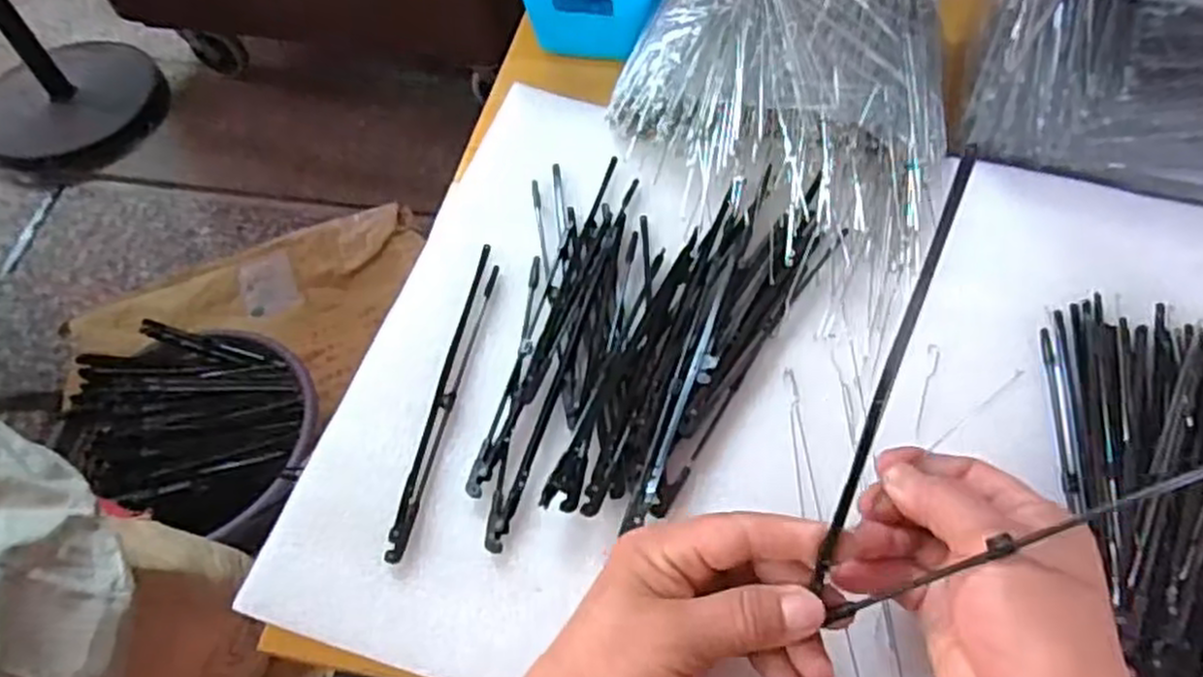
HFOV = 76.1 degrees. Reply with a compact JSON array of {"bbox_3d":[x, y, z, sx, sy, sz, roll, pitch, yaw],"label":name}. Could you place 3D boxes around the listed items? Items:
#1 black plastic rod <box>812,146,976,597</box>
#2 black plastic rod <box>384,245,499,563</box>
[{"bbox_3d":[0.101,0.016,0.273,0.006,0.165,0.004,18,14,14],"label":"black plastic rod"},{"bbox_3d":[-0.081,0.026,0.410,0.012,0.005,0.187,7,57,7],"label":"black plastic rod"}]

